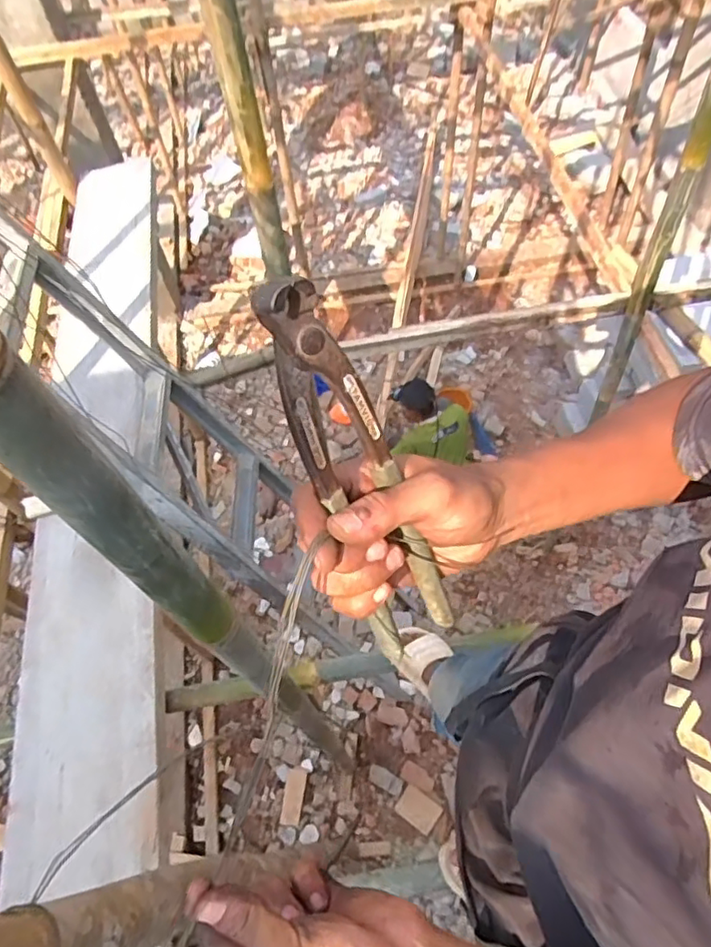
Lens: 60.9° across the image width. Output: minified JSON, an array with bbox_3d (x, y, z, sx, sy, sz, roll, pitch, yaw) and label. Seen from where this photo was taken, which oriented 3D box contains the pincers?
[{"bbox_3d":[0.001,0.009,0.296,0.044,0.213,0.012,-32,30,-14],"label":"pincers"}]

